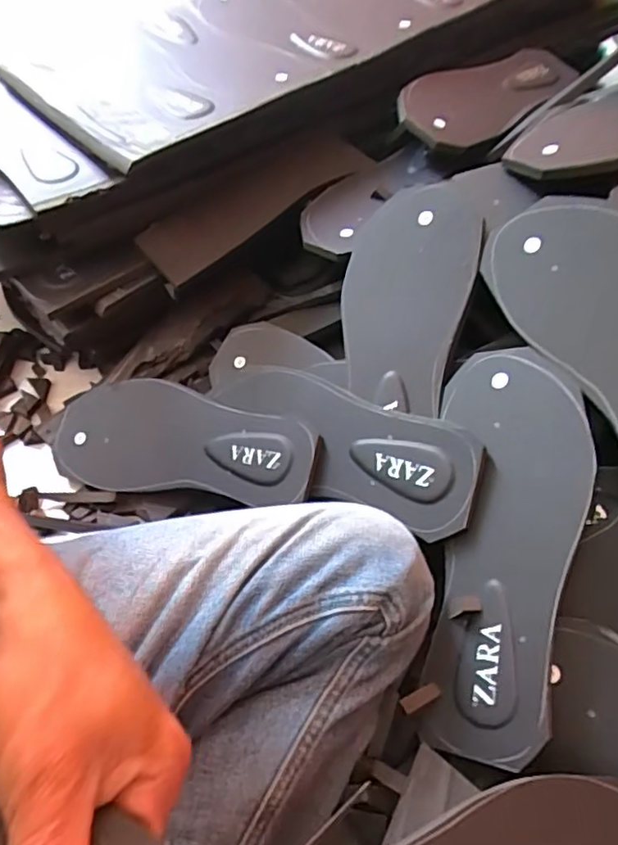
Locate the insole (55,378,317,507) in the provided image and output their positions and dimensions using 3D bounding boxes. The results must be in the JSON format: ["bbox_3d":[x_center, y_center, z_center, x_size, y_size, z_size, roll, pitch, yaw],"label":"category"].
[{"bbox_3d":[-0.112,0.012,0.496,0.250,0.014,0.096,3,74,23],"label":"insole"}]

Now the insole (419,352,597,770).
[{"bbox_3d":[0.124,0.073,0.370,0.092,0.016,0.247,-5,67,33],"label":"insole"}]

